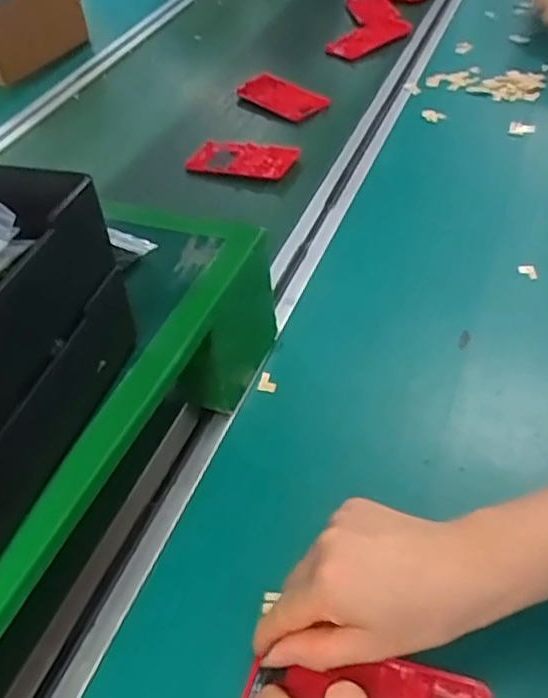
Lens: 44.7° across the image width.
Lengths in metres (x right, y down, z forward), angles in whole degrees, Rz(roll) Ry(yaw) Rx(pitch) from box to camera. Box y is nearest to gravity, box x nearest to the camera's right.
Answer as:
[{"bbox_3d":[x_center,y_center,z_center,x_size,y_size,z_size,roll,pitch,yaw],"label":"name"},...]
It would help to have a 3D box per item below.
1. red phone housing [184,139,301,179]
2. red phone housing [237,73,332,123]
[{"bbox_3d":[-0.038,-0.218,0.761,0.124,0.009,0.070,14,50,24],"label":"red phone housing"},{"bbox_3d":[0.011,-0.328,0.870,0.062,0.014,0.124,-35,51,-26],"label":"red phone housing"}]

